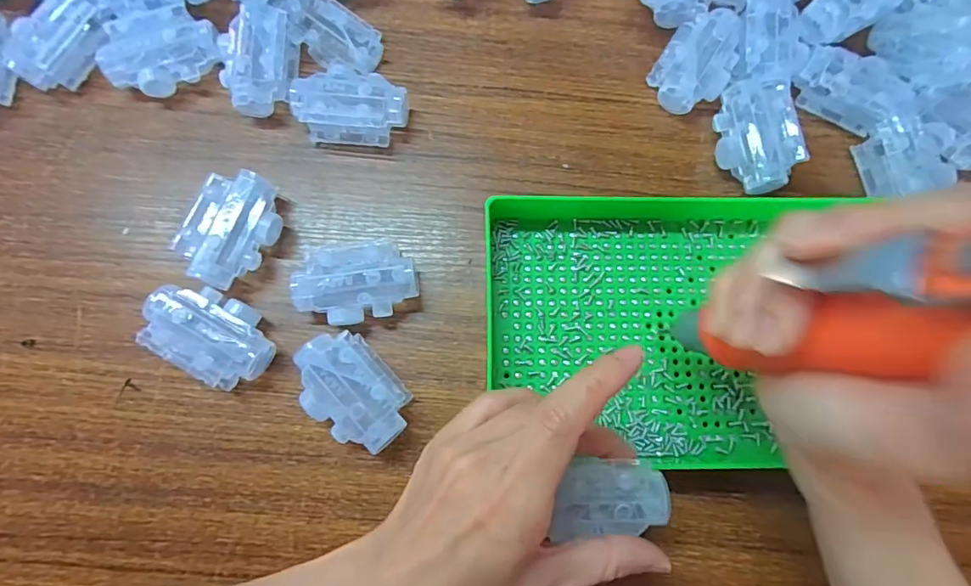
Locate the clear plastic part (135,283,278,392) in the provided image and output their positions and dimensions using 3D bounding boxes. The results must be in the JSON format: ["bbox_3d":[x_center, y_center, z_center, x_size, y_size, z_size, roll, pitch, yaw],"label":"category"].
[{"bbox_3d":[-0.156,0.023,0.275,0.067,0.028,0.045,27,79,4],"label":"clear plastic part"}]

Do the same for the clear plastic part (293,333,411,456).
[{"bbox_3d":[-0.074,0.054,0.273,0.046,0.024,0.068,-40,82,-9],"label":"clear plastic part"}]

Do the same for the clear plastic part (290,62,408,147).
[{"bbox_3d":[-0.085,-0.120,0.308,0.068,0.029,0.045,6,78,-1],"label":"clear plastic part"}]

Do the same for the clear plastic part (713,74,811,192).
[{"bbox_3d":[0.173,-0.101,0.314,0.045,0.030,0.075,-1,79,-2],"label":"clear plastic part"}]

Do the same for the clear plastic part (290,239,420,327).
[{"bbox_3d":[-0.075,-0.005,0.291,0.068,0.033,0.044,-8,79,-3],"label":"clear plastic part"}]

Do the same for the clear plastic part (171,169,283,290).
[{"bbox_3d":[-0.148,-0.037,0.292,0.040,0.035,0.067,26,79,4],"label":"clear plastic part"}]

